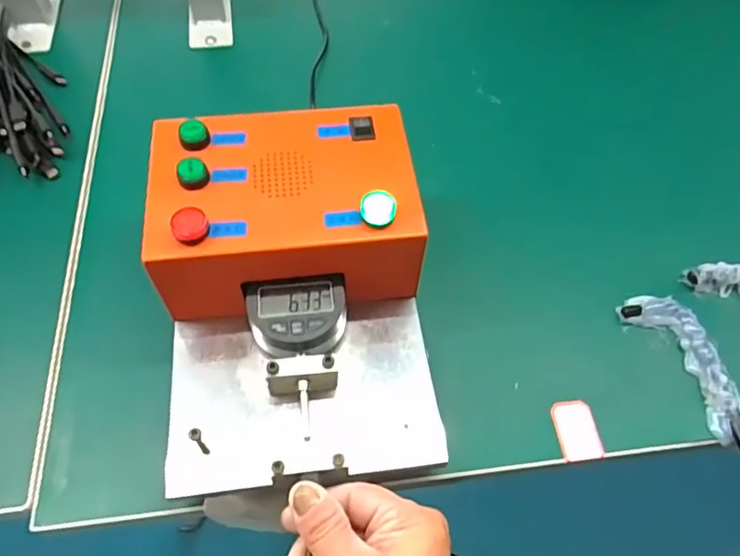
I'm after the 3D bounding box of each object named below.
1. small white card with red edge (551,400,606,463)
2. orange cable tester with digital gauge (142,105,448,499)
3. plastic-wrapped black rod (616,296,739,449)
[{"bbox_3d":[0.124,0.091,0.342,0.024,0.005,0.036,-4,59,-4],"label":"small white card with red edge"},{"bbox_3d":[-0.043,0.003,0.325,0.149,0.075,0.203,-8,59,-6],"label":"orange cable tester with digital gauge"},{"bbox_3d":[0.211,0.077,0.348,0.039,0.013,0.159,-15,60,-11],"label":"plastic-wrapped black rod"}]

